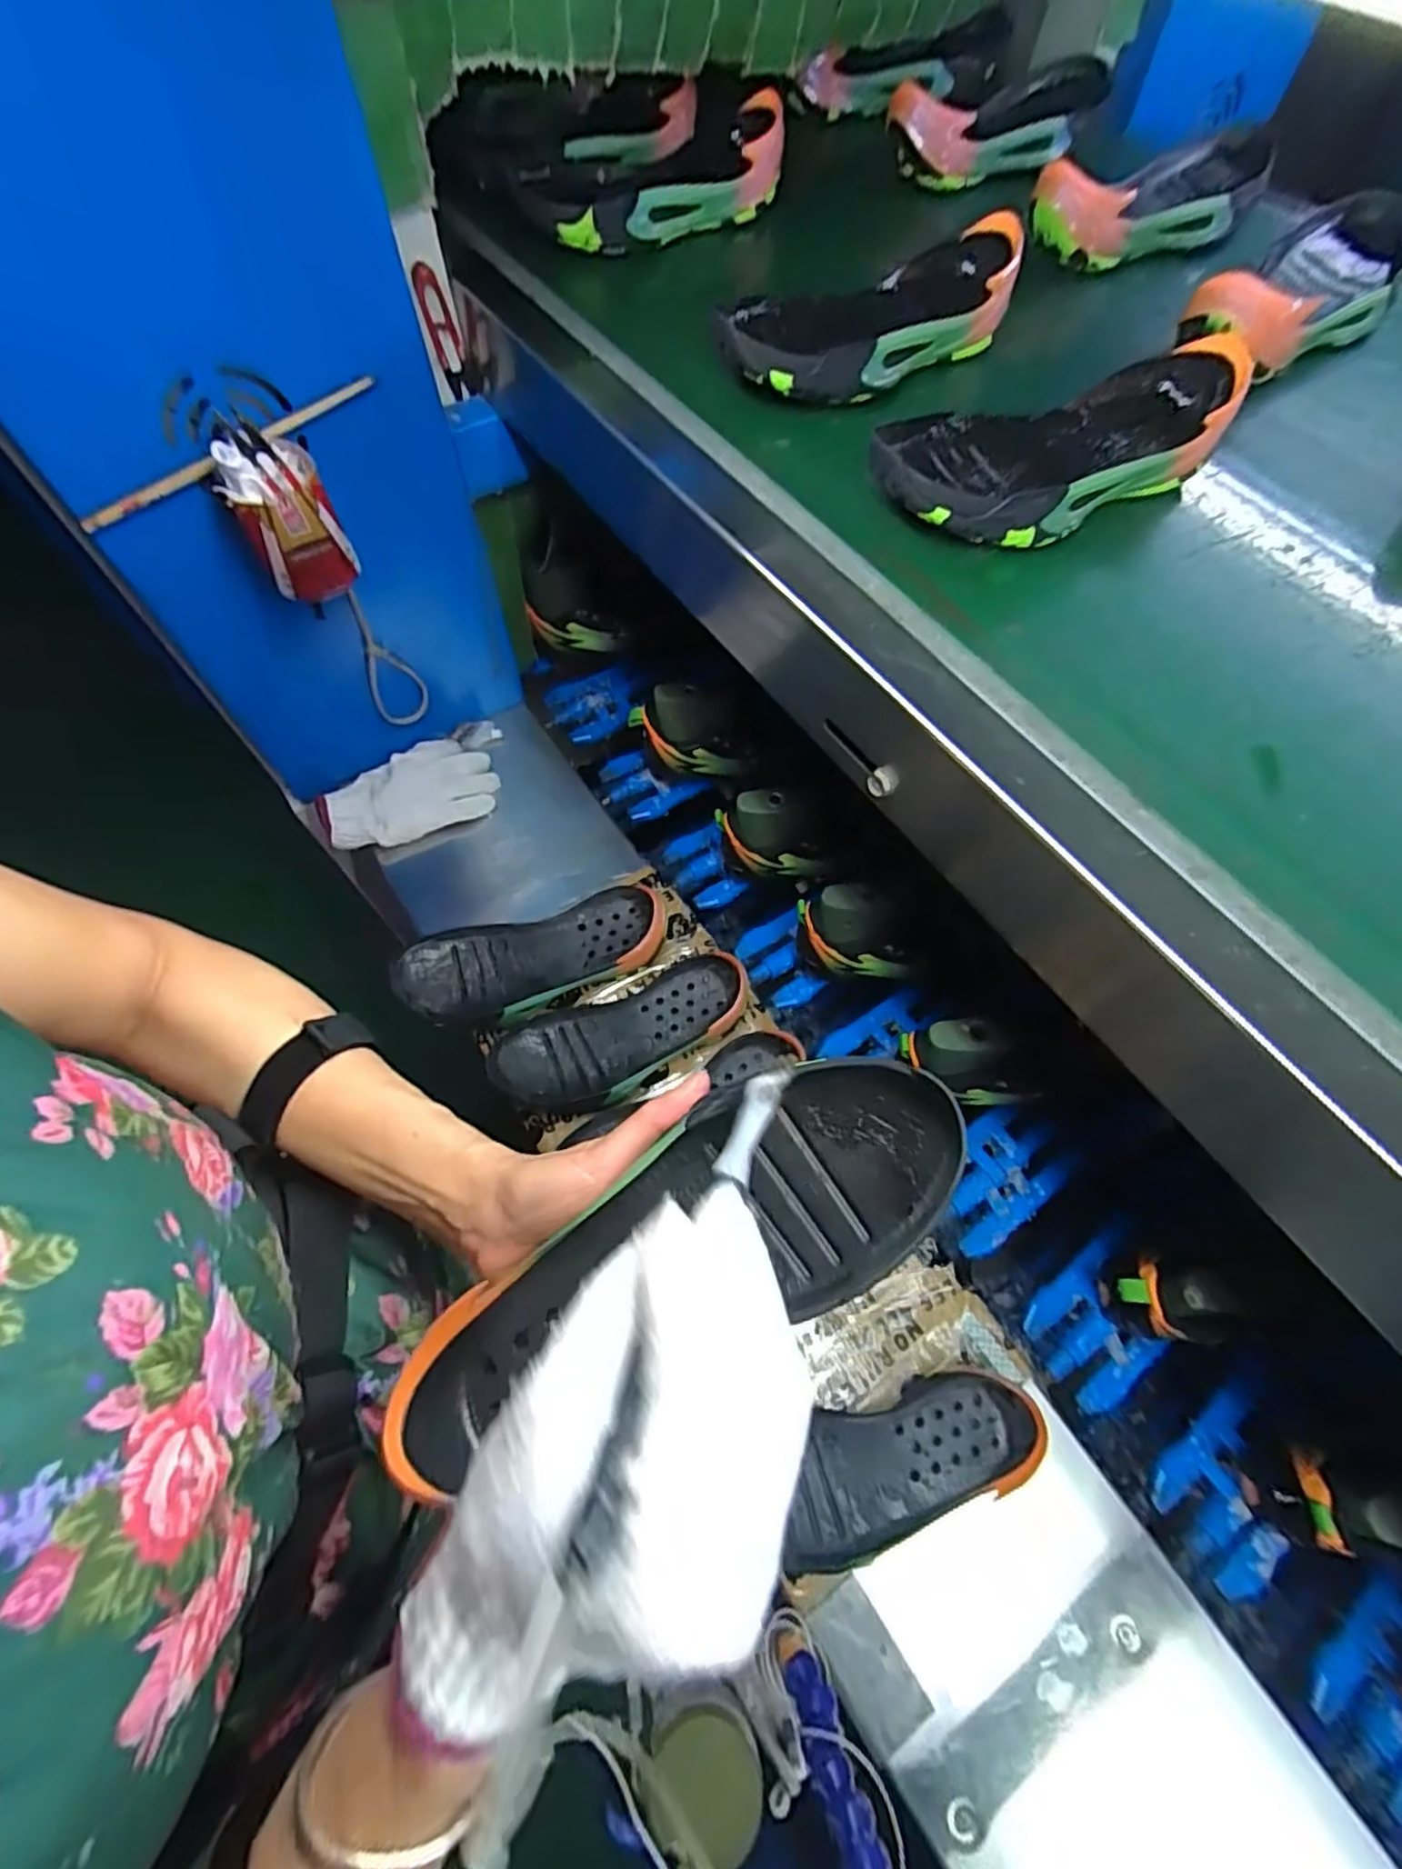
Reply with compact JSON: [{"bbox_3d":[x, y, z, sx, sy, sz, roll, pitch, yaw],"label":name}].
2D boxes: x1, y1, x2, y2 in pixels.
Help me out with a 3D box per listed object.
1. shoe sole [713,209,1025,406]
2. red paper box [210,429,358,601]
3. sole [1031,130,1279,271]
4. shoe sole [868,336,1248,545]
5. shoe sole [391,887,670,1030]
[{"bbox_3d":[0.120,-0.424,0.489,0.232,0.047,0.095,-34,71,-16],"label":"shoe sole"},{"bbox_3d":[-0.311,-0.314,0.534,0.067,0.106,0.055,-29,64,-13],"label":"red paper box"},{"bbox_3d":[0.375,-0.593,0.579,0.239,0.056,0.086,-30,64,-14],"label":"sole"},{"bbox_3d":[0.219,-0.287,0.425,0.252,0.045,0.095,-18,62,-8],"label":"shoe sole"},{"bbox_3d":[-0.157,0.025,0.682,0.252,0.045,0.097,-17,62,-7],"label":"shoe sole"}]

